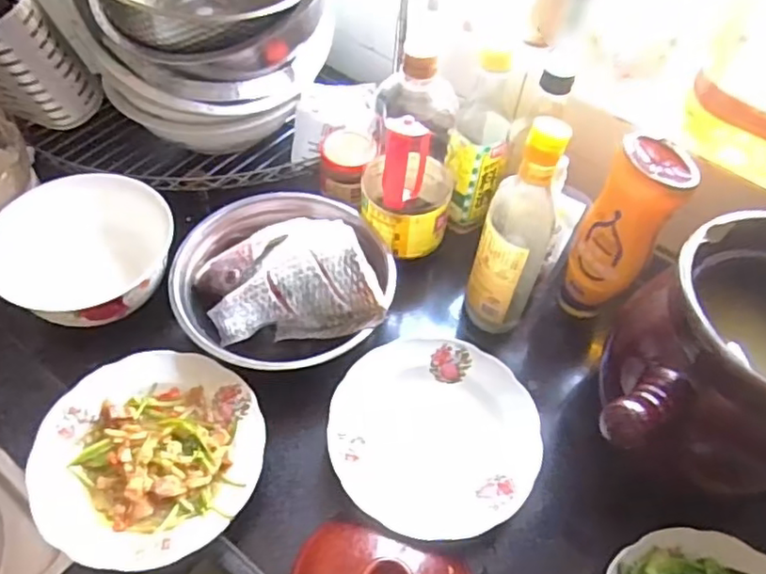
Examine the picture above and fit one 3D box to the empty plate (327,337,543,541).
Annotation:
[{"bbox_3d":[0.049,0.138,0.594,0.191,0.033,0.191,1,55,-2],"label":"empty plate"}]

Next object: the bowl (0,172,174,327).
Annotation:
[{"bbox_3d":[-0.311,-0.039,0.661,0.173,0.068,0.170,1,55,-2],"label":"bowl"}]

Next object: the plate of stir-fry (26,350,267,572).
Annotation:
[{"bbox_3d":[-0.208,0.148,0.567,0.188,0.032,0.197,1,55,-2],"label":"plate of stir-fry"}]

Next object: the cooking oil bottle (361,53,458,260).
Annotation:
[{"bbox_3d":[0.030,-0.132,0.656,0.101,0.221,0.089,8,55,3],"label":"cooking oil bottle"}]

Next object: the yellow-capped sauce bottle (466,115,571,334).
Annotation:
[{"bbox_3d":[0.133,-0.053,0.611,0.061,0.260,0.077,17,56,9],"label":"yellow-capped sauce bottle"}]

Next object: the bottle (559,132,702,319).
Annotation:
[{"bbox_3d":[0.240,-0.049,0.636,0.074,0.220,0.059,29,58,17],"label":"bottle"}]

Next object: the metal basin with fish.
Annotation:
[{"bbox_3d":[-0.105,-0.027,0.668,0.217,0.082,0.213,1,55,-2],"label":"metal basin with fish"}]

